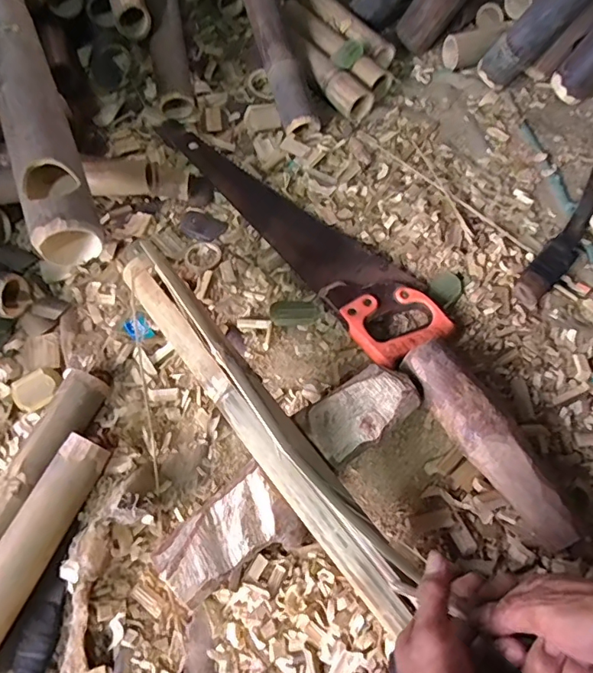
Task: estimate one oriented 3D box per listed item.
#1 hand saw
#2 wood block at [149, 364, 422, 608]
[{"bbox_3d":[-0.003,-0.178,0.718,0.123,0.022,0.539,-36,69,-16],"label":"hand saw"},{"bbox_3d":[0.002,0.155,0.541,0.091,0.069,0.326,41,70,18],"label":"wood block"}]

